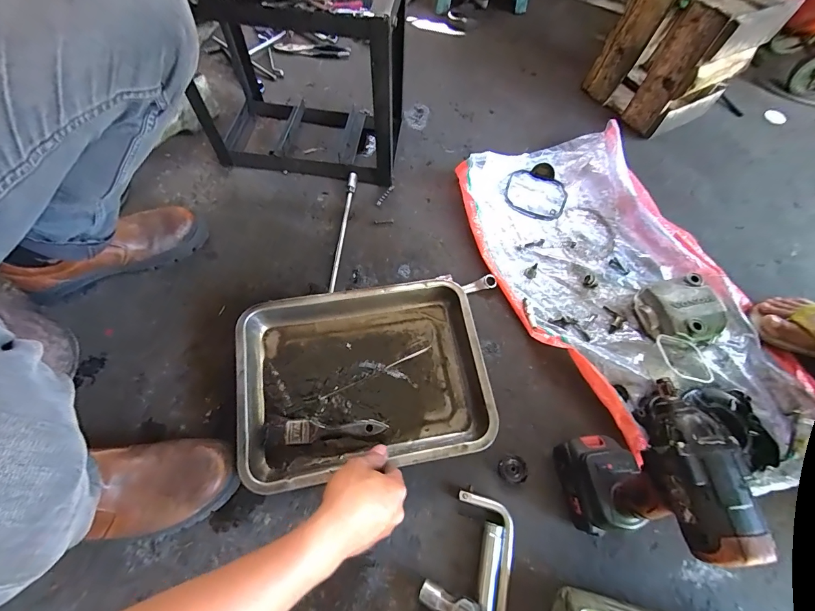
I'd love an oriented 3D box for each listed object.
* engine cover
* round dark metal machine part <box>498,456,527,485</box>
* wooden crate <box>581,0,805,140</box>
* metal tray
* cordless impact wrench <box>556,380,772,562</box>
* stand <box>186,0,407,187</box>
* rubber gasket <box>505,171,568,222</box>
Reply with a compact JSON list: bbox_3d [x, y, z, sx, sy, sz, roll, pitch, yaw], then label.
[{"bbox_3d":[0.468,0.008,0.619,0.117,0.054,0.120,-9,65,-8],"label":"engine cover"},{"bbox_3d":[0.150,0.233,0.510,0.040,0.007,0.034,17,64,5],"label":"round dark metal machine part"},{"bbox_3d":[0.606,-0.573,0.809,0.216,0.243,0.235,-27,68,-15],"label":"wooden crate"},{"bbox_3d":[-0.066,0.106,0.538,0.347,0.062,0.256,-8,65,-7],"label":"metal tray"},{"bbox_3d":[0.253,0.188,0.410,0.065,0.246,0.144,2,63,-2],"label":"cordless impact wrench"},{"bbox_3d":[-0.213,-0.435,0.664,0.406,0.312,0.225,9,64,1],"label":"stand"},{"bbox_3d":[0.267,-0.230,0.754,0.126,0.009,0.120,25,65,9],"label":"rubber gasket"}]

